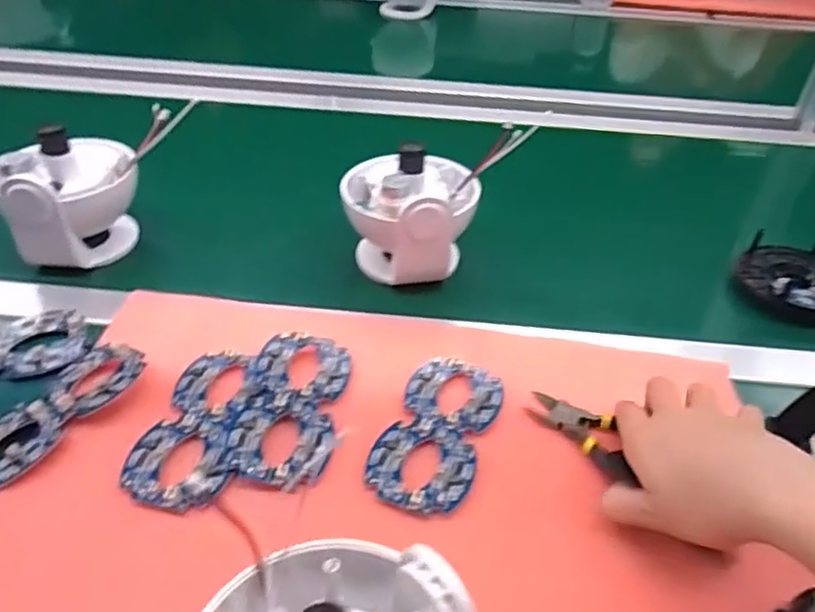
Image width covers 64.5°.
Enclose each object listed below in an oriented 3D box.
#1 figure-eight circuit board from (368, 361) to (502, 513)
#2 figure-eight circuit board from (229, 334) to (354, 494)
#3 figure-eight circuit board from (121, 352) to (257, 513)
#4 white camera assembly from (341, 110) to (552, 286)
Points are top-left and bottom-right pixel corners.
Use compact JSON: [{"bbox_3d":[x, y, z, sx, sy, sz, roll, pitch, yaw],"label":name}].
[{"bbox_3d":[0.021,0.081,0.431,0.065,0.005,0.126,16,41,15],"label":"figure-eight circuit board"},{"bbox_3d":[-0.078,0.066,0.442,0.064,0.004,0.125,11,42,-2],"label":"figure-eight circuit board"},{"bbox_3d":[-0.139,0.076,0.427,0.063,0.005,0.124,5,40,2],"label":"figure-eight circuit board"},{"bbox_3d":[0.009,-0.100,0.577,0.117,0.099,0.123,26,45,25],"label":"white camera assembly"}]

